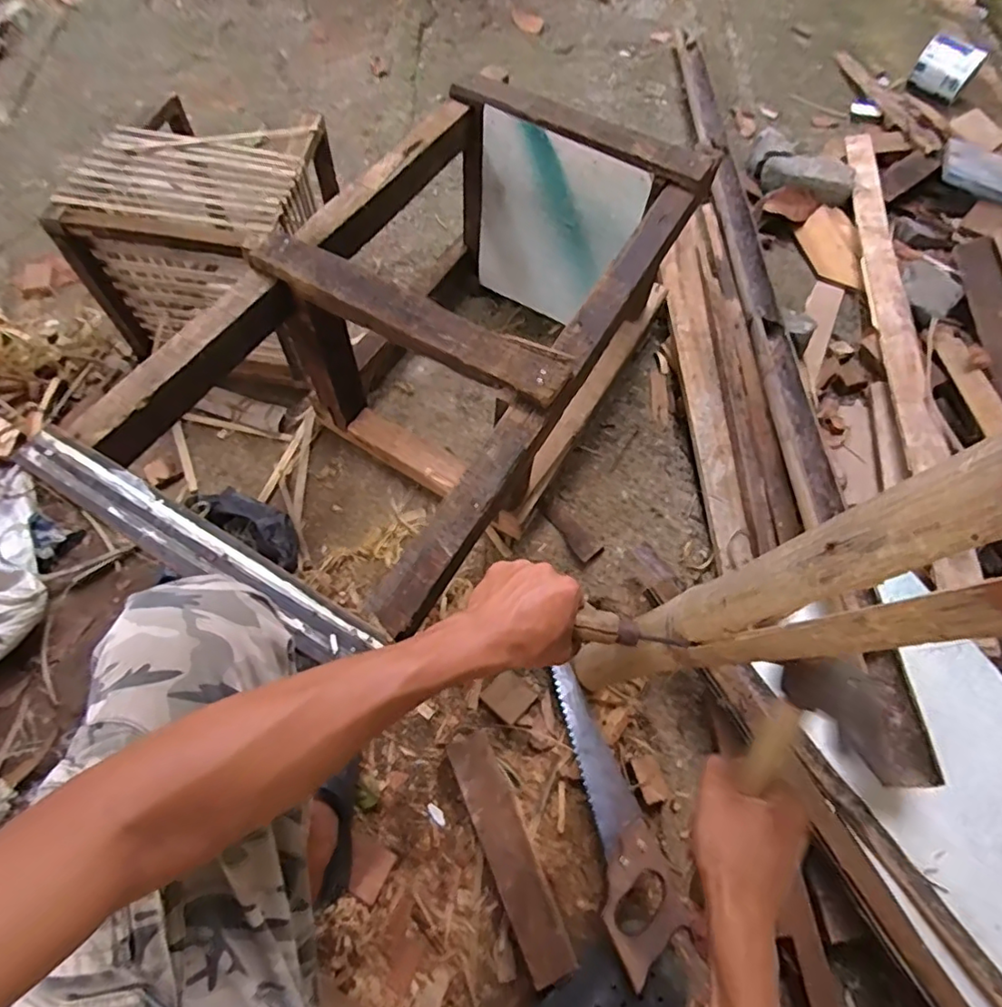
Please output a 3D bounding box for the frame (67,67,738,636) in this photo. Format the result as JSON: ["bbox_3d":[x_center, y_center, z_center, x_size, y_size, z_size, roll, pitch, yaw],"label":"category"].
[{"bbox_3d":[-0.072,-0.208,0.852,0.409,0.369,0.758,29,68,11],"label":"frame"}]

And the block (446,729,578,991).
[{"bbox_3d":[0.008,0.438,0.736,0.057,0.051,0.278,-21,68,-11],"label":"block"}]

